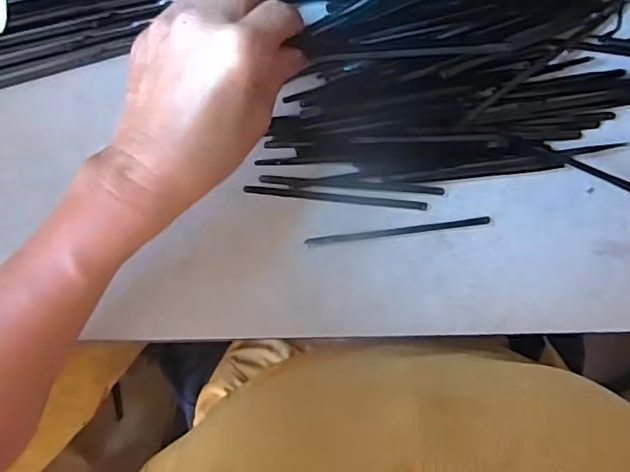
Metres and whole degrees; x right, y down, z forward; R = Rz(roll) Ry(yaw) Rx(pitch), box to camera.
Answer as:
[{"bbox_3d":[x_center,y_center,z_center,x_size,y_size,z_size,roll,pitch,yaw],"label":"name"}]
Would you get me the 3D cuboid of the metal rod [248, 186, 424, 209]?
[{"bbox_3d":[0.011,-0.021,0.325,0.099,0.004,0.004,6,97,3],"label":"metal rod"}]

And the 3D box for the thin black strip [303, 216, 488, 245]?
[{"bbox_3d":[0.045,-0.002,0.328,0.098,0.004,0.005,-8,96,5],"label":"thin black strip"}]

